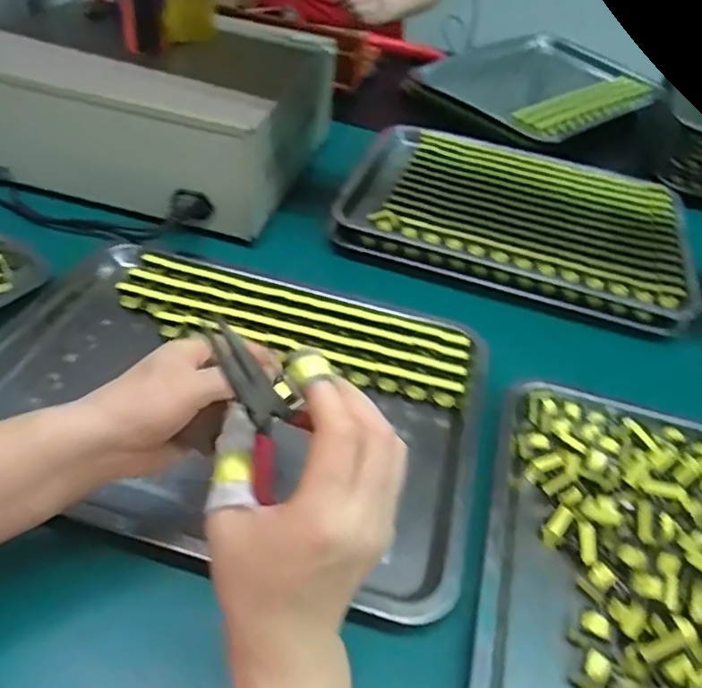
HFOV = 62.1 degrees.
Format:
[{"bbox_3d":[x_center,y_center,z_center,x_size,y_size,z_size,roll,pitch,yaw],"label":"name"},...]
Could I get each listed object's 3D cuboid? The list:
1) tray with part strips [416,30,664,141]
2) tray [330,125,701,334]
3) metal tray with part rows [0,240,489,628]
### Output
[{"bbox_3d":[0.324,-0.439,1.004,0.392,0.061,0.303,-24,53,-29],"label":"tray with part strips"},{"bbox_3d":[0.195,-0.160,0.705,0.388,0.045,0.265,17,45,9],"label":"tray"},{"bbox_3d":[-0.093,0.044,0.487,0.399,0.050,0.290,17,45,9],"label":"metal tray with part rows"}]

